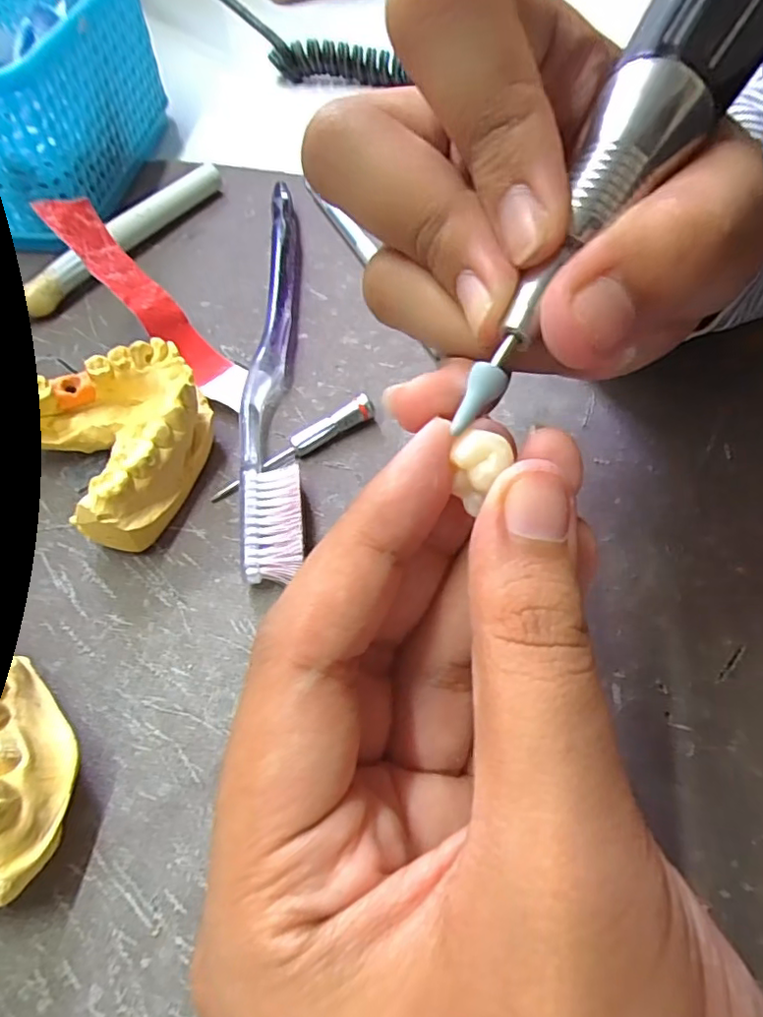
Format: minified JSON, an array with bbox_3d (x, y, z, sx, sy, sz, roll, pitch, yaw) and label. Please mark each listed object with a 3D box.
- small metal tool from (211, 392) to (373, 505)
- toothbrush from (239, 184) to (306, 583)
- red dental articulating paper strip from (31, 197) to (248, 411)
[{"bbox_3d":[-0.028,-0.020,0.191,0.059,0.009,0.007,-30,65,-18],"label":"small metal tool"},{"bbox_3d":[-0.039,-0.053,0.209,0.020,0.012,0.172,-4,59,-4],"label":"toothbrush"},{"bbox_3d":[-0.078,-0.070,0.203,0.088,0.014,0.018,48,65,-8],"label":"red dental articulating paper strip"}]

